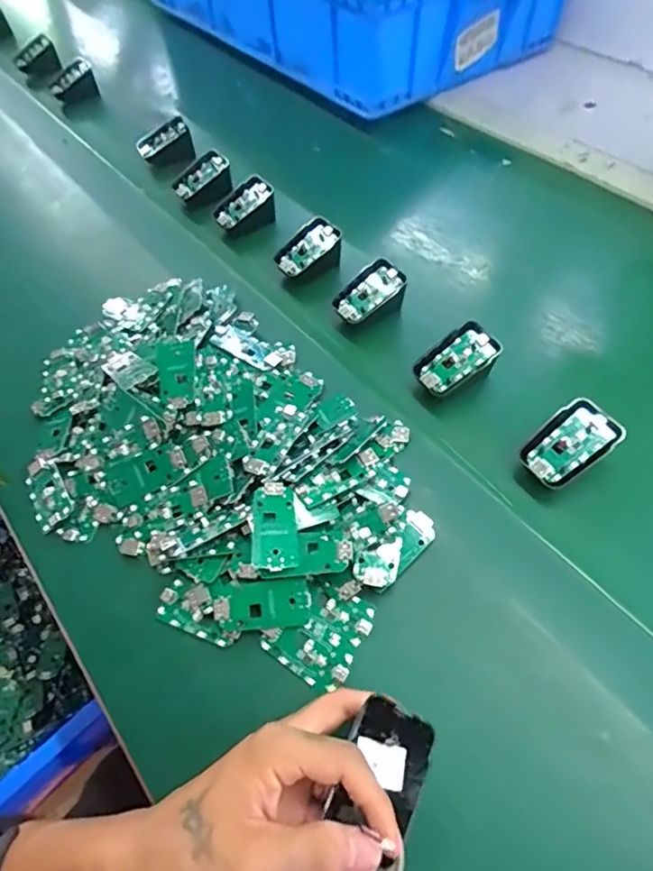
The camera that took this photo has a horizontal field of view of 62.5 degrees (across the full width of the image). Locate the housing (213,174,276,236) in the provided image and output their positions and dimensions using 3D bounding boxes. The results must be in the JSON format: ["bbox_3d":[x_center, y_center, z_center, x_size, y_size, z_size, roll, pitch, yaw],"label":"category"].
[{"bbox_3d":[-0.092,-0.253,0.602,0.068,0.041,0.045,-32,61,-16],"label":"housing"}]

